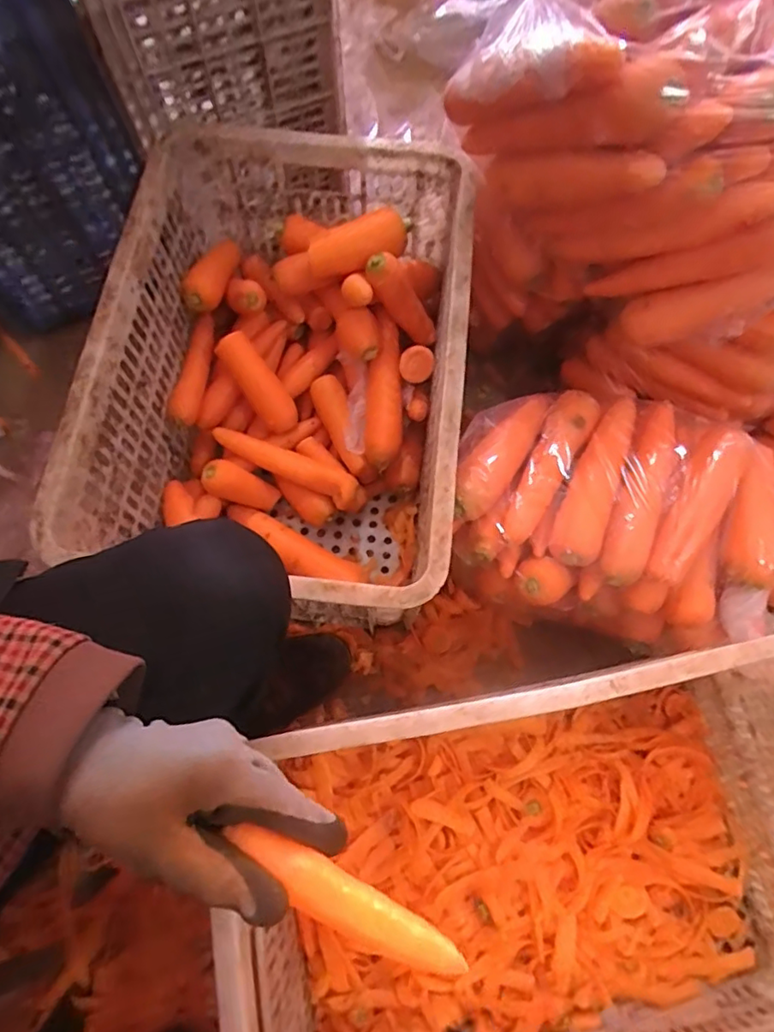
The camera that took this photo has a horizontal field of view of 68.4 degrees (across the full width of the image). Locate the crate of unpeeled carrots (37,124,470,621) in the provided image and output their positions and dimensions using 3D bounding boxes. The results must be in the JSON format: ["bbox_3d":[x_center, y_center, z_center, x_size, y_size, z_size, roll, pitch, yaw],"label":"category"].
[{"bbox_3d":[-0.111,-0.156,0.687,0.355,0.270,0.536,4,72,0],"label":"crate of unpeeled carrots"}]

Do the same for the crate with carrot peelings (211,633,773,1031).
[{"bbox_3d":[0.150,0.348,0.515,0.517,0.266,0.364,-10,72,-4],"label":"crate with carrot peelings"}]

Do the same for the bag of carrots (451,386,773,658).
[{"bbox_3d":[0.236,-0.012,0.610,0.325,0.141,0.253,15,72,4],"label":"bag of carrots"}]

